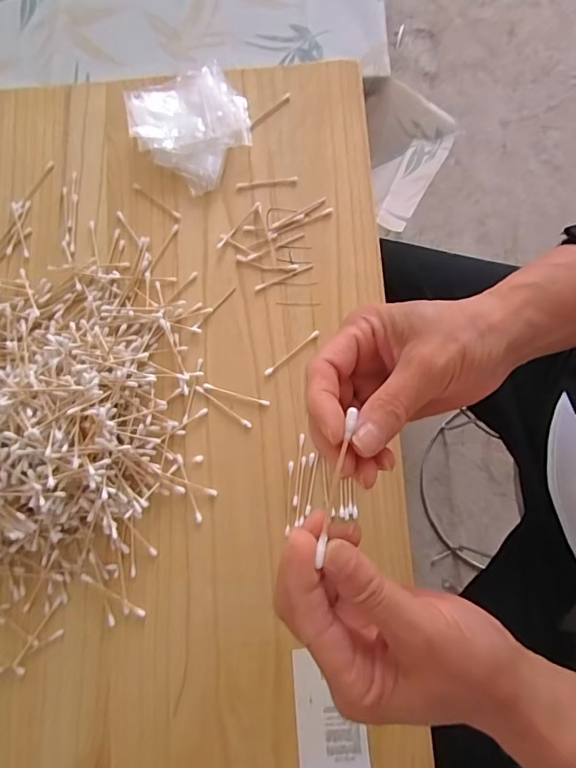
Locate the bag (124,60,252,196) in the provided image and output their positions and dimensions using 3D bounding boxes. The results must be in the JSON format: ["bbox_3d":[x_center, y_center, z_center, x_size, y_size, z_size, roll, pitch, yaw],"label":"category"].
[{"bbox_3d":[-0.111,-0.307,0.549,0.136,0.034,0.129,42,80,10],"label":"bag"}]

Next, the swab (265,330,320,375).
[{"bbox_3d":[0.005,-0.033,0.496,0.072,0.006,0.006,-38,78,-9],"label":"swab"}]

